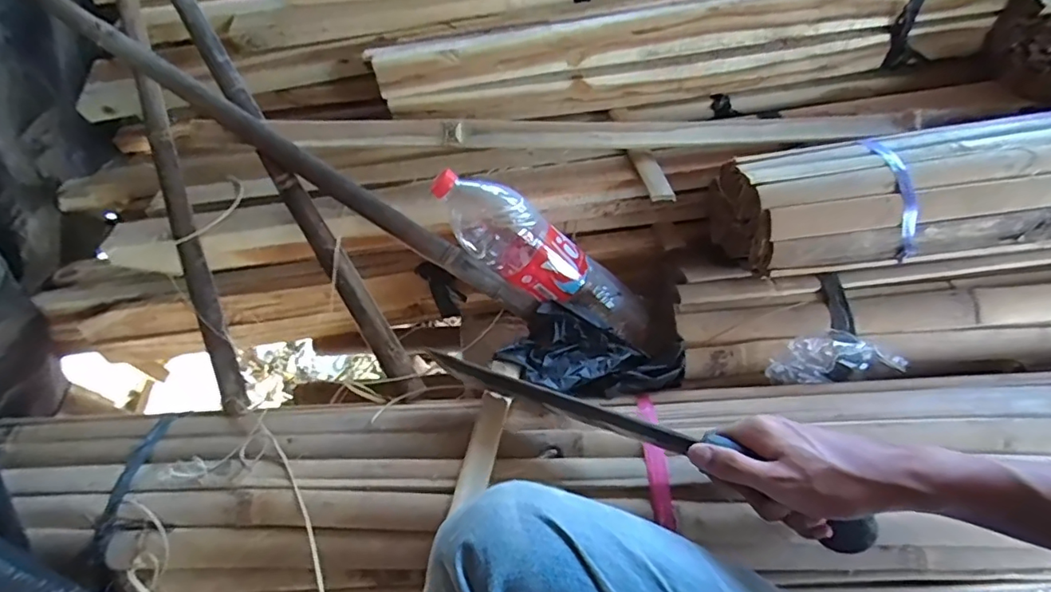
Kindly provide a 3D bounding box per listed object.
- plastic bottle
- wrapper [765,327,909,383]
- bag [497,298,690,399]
[{"bbox_3d":[0.018,-0.040,0.614,0.292,0.087,0.076,34,55,-14],"label":"plastic bottle"},{"bbox_3d":[0.324,0.062,0.547,0.137,0.054,0.038,-6,52,0],"label":"wrapper"},{"bbox_3d":[0.070,0.071,0.569,0.188,0.043,0.112,11,55,13],"label":"bag"}]

